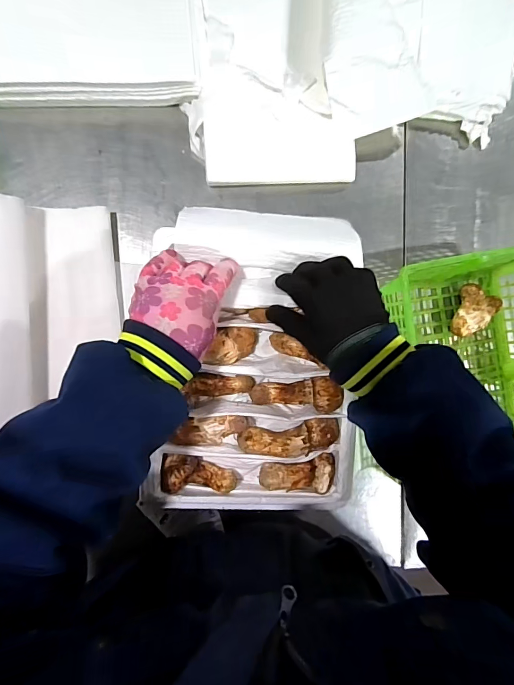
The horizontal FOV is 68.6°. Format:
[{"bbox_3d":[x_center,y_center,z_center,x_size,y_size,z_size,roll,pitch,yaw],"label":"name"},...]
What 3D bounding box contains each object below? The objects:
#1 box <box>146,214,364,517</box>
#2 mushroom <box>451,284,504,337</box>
[{"bbox_3d":[-0.003,0.013,0.418,0.220,0.064,0.331,3,92,-7],"label":"box"},{"bbox_3d":[0.311,-0.042,0.550,0.056,0.029,0.074,31,88,-7],"label":"mushroom"}]

